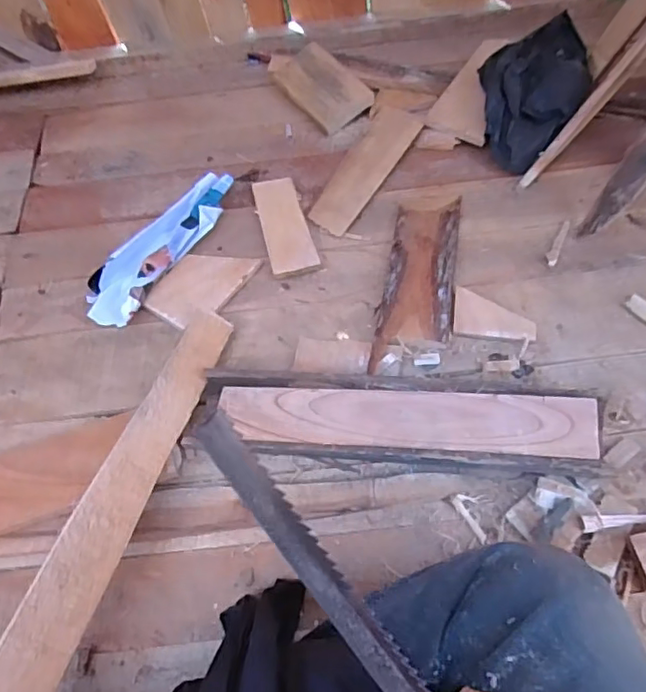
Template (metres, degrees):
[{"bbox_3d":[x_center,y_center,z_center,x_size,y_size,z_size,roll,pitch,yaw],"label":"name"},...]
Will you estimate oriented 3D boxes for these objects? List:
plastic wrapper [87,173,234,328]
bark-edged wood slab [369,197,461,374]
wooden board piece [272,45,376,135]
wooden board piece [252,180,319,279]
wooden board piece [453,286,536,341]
[{"bbox_3d":[-0.216,-0.136,0.794,0.080,0.050,0.271,25,63,19],"label":"plastic wrapper"},{"bbox_3d":[0.122,-0.087,0.750,0.089,0.019,0.272,6,58,9],"label":"bark-edged wood slab"},{"bbox_3d":[-0.001,-0.412,0.942,0.094,0.017,0.155,-42,73,4],"label":"wooden board piece"},{"bbox_3d":[-0.054,-0.168,0.813,0.063,0.015,0.179,-14,57,-5],"label":"wooden board piece"},{"bbox_3d":[0.204,-0.036,0.708,0.094,0.021,0.057,8,58,10],"label":"wooden board piece"}]

